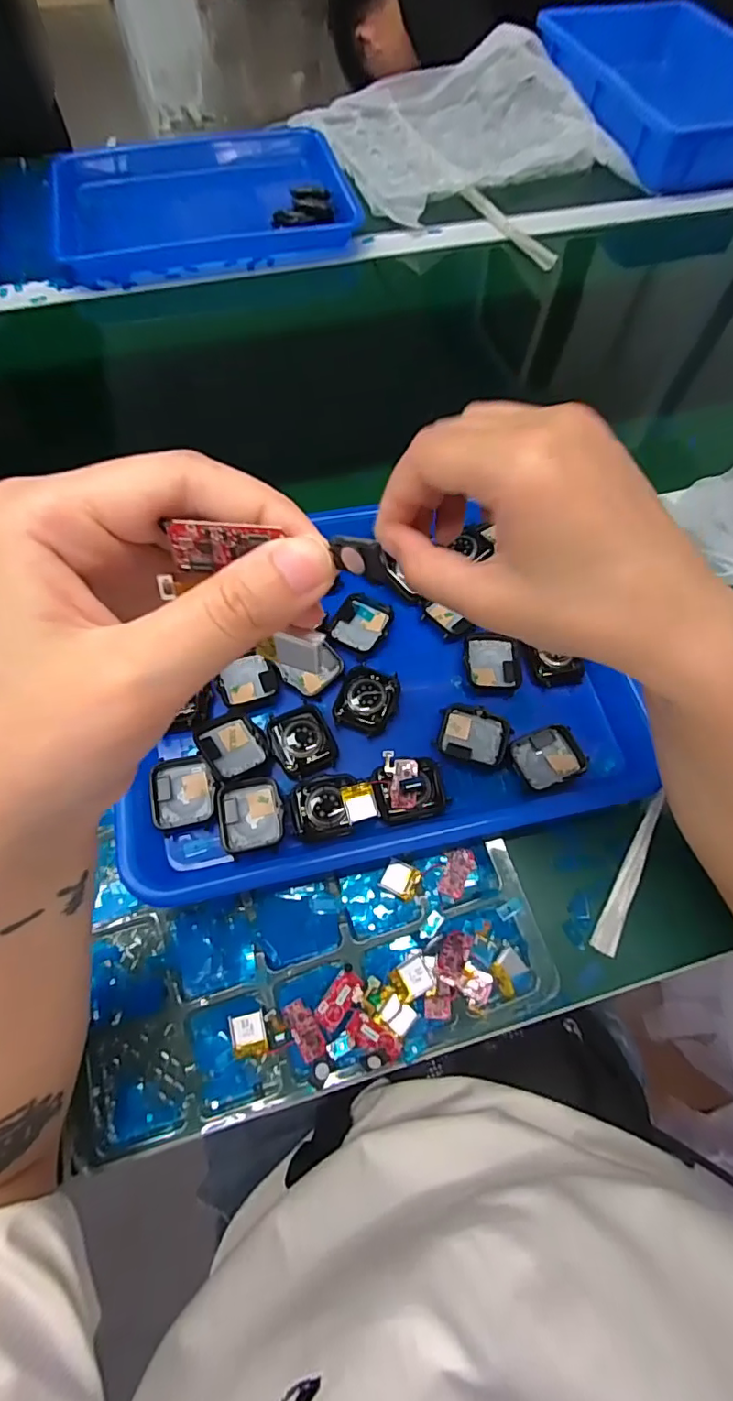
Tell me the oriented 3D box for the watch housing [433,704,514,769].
[{"bbox_3d":[0.068,0.021,0.342,0.045,0.009,0.034,16,66,6],"label":"watch housing"}]

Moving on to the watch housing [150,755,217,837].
[{"bbox_3d":[-0.109,0.055,0.324,0.035,0.012,0.044,-13,66,-7],"label":"watch housing"}]

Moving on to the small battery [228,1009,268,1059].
[{"bbox_3d":[-0.063,0.180,0.291,0.019,0.004,0.020,-12,66,-7],"label":"small battery"}]

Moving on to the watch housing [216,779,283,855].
[{"bbox_3d":[-0.068,0.067,0.320,0.036,0.009,0.041,-10,66,-6],"label":"watch housing"}]

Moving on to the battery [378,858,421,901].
[{"bbox_3d":[0.020,0.106,0.320,0.021,0.004,0.019,24,67,9],"label":"battery"}]

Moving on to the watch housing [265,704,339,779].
[{"bbox_3d":[-0.041,0.024,0.335,0.036,0.007,0.045,-23,68,-11],"label":"watch housing"}]

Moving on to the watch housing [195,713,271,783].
[{"bbox_3d":[-0.082,0.029,0.332,0.036,0.009,0.037,-23,64,-33],"label":"watch housing"}]

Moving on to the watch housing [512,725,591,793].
[{"bbox_3d":[0.114,0.035,0.341,0.042,0.005,0.035,-21,68,-10],"label":"watch housing"}]

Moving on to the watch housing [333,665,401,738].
[{"bbox_3d":[0.001,-0.002,0.349,0.037,0.007,0.045,16,66,6],"label":"watch housing"}]

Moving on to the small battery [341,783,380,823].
[{"bbox_3d":[-0.004,0.060,0.318,0.019,0.004,0.021,-11,76,-15],"label":"small battery"}]

